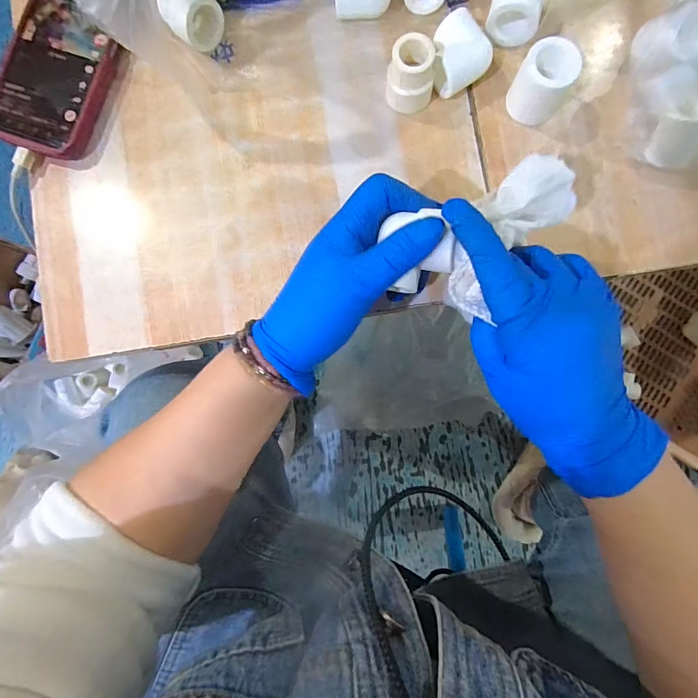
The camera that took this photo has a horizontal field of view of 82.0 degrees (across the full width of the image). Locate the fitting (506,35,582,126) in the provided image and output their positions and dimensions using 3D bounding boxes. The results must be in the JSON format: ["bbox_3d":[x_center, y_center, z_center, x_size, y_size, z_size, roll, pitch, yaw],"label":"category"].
[{"bbox_3d":[0.131,-0.182,0.275,0.035,0.039,0.033,0,86,4],"label":"fitting"}]

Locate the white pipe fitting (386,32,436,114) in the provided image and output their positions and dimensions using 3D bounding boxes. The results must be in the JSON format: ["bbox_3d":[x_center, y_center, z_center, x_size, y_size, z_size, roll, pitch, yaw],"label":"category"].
[{"bbox_3d":[0.044,-0.190,0.281,0.032,0.038,0.034,0,90,1],"label":"white pipe fitting"}]

